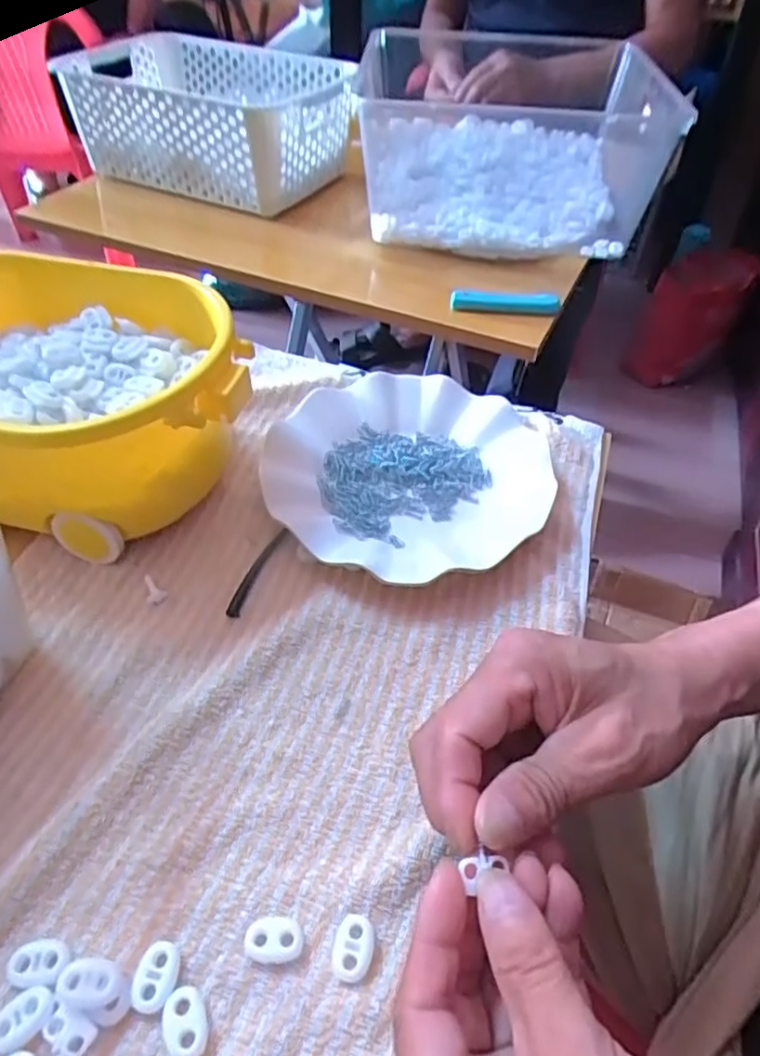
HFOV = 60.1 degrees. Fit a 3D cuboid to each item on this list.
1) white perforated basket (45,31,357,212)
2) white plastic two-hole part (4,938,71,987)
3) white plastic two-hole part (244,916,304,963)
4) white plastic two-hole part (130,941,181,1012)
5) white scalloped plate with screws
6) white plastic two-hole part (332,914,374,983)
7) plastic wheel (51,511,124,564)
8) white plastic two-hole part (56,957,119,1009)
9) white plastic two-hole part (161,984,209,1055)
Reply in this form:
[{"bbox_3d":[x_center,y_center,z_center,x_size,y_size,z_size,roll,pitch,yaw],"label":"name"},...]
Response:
[{"bbox_3d":[-0.181,-0.461,0.767,0.272,0.127,0.207,20,49,18],"label":"white perforated basket"},{"bbox_3d":[-0.129,0.165,0.250,0.023,0.005,0.015,2,47,-1],"label":"white plastic two-hole part"},{"bbox_3d":[-0.041,0.162,0.258,0.022,0.006,0.015,2,47,0],"label":"white plastic two-hole part"},{"bbox_3d":[-0.084,0.170,0.249,0.016,0.006,0.022,4,47,2],"label":"white plastic two-hole part"},{"bbox_3d":[0.016,-0.042,0.436,0.183,0.027,0.167,1,47,-1],"label":"white scalloped plate with screws"},{"bbox_3d":[-0.010,0.164,0.257,0.016,0.005,0.022,11,47,9],"label":"white plastic two-hole part"},{"bbox_3d":[-0.169,0.005,0.375,0.042,0.041,0.007,8,47,5],"label":"plastic wheel"},{"bbox_3d":[-0.108,0.168,0.243,0.022,0.009,0.014,1,47,-1],"label":"white plastic two-hole part"},{"bbox_3d":[-0.071,0.181,0.240,0.015,0.006,0.023,-18,50,-18],"label":"white plastic two-hole part"}]

